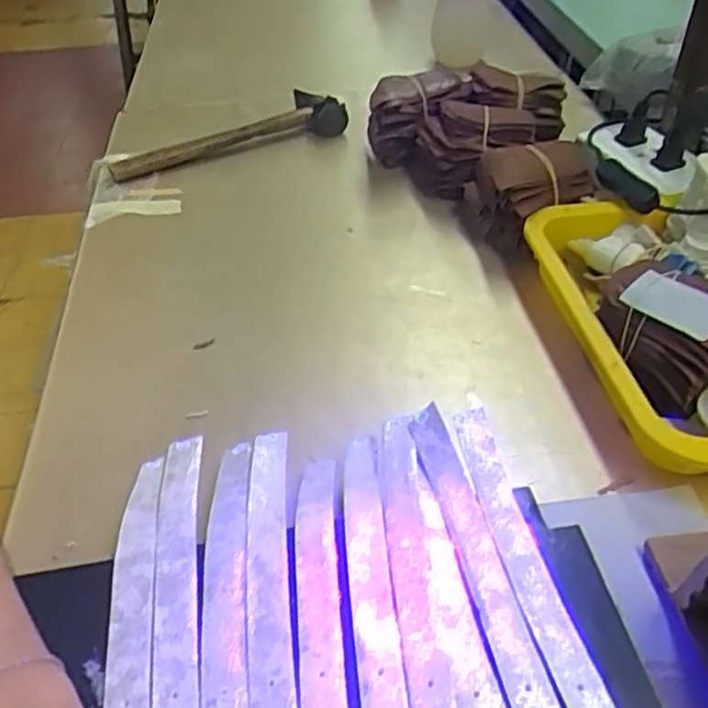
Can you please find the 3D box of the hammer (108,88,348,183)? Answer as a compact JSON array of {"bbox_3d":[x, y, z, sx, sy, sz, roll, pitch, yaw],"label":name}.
[{"bbox_3d":[-0.132,-0.228,0.726,0.241,0.033,0.083,-18,45,-15],"label":"hammer"}]

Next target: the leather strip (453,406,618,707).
[{"bbox_3d":[0.079,0.097,0.313,0.022,0.004,0.191,-10,43,-7],"label":"leather strip"}]

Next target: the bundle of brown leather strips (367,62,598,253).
[{"bbox_3d":[0.132,-0.187,0.631,0.157,0.074,0.206,-25,47,-22],"label":"bundle of brown leather strips"}]

